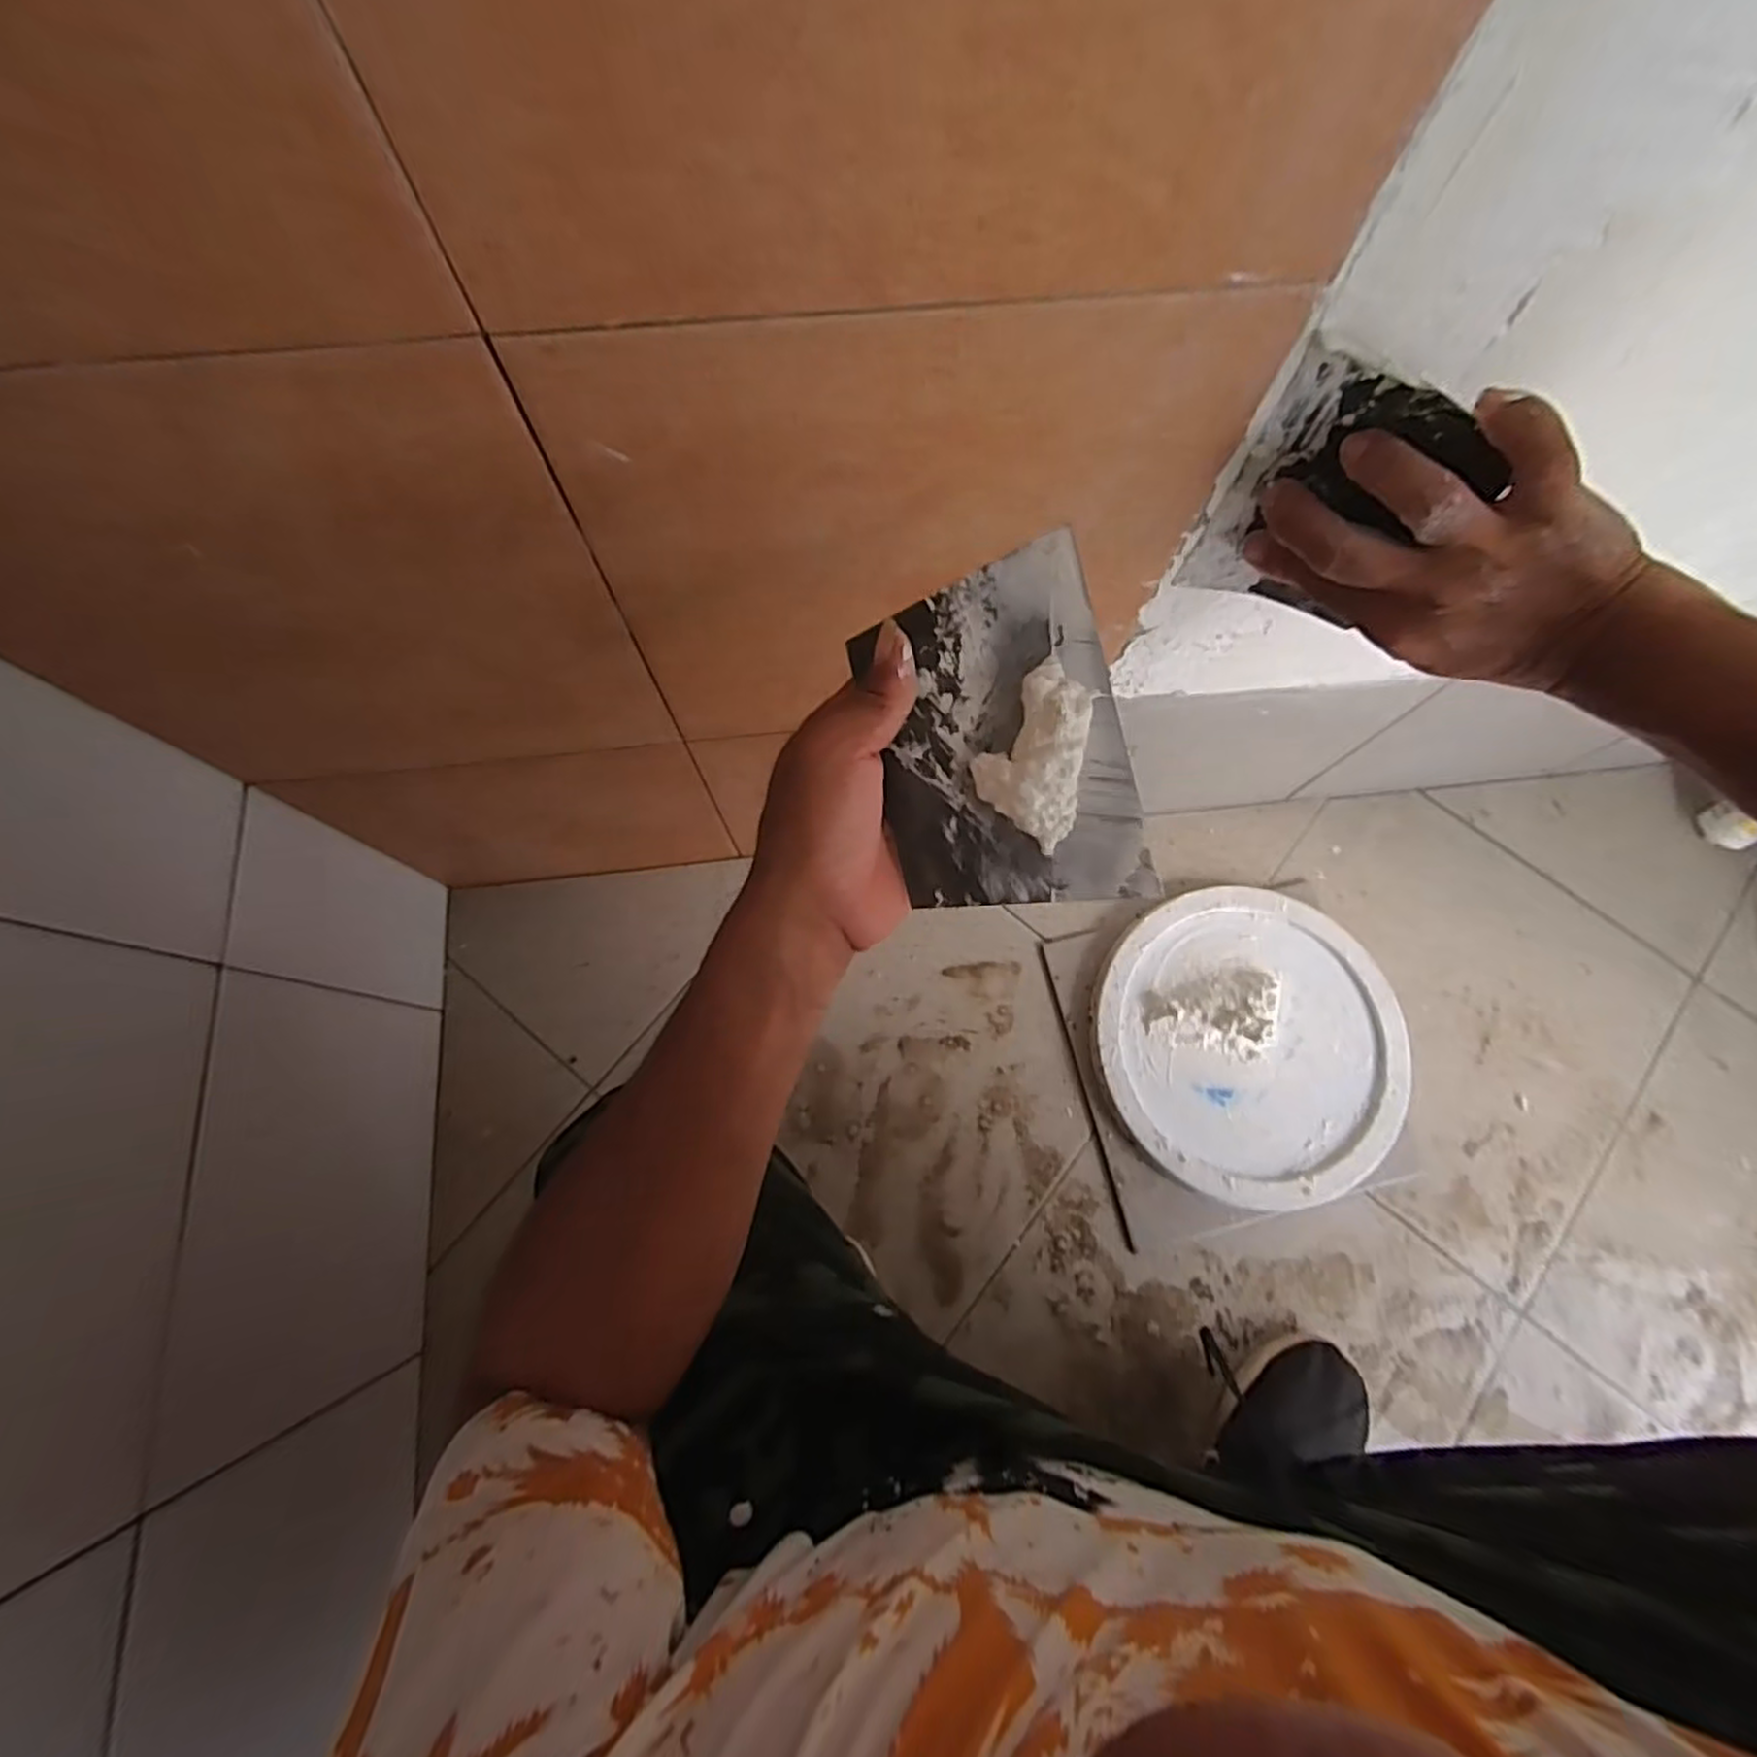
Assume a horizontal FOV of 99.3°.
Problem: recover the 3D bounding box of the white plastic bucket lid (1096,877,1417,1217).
[{"bbox_3d":[0.357,0.155,0.719,0.289,0.045,0.283,0,74,-2],"label":"white plastic bucket lid"}]

